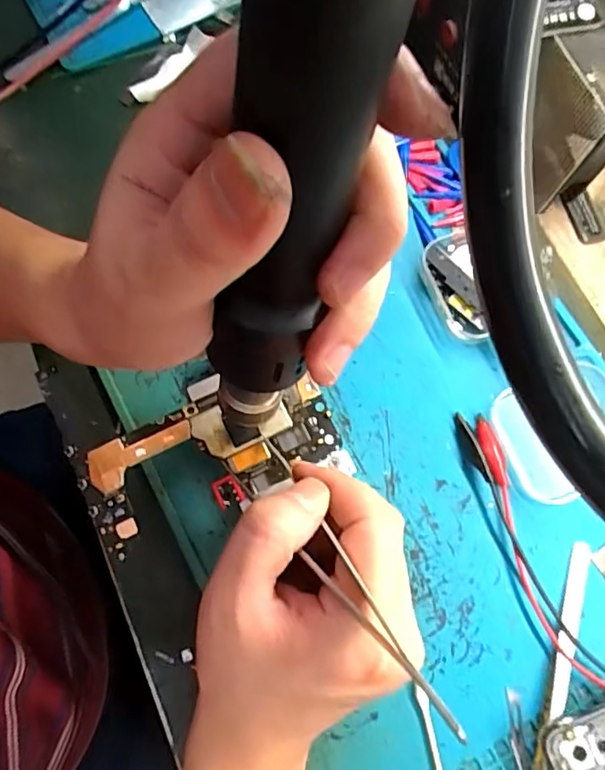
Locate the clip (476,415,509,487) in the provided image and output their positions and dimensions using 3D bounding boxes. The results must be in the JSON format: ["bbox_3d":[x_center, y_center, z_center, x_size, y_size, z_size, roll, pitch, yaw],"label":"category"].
[{"bbox_3d":[0.100,0.035,0.297,0.011,0.005,0.038,-18,74,-5],"label":"clip"}]

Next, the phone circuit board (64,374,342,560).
[{"bbox_3d":[-0.046,0.031,0.272,0.122,0.009,0.059,-26,78,-9],"label":"phone circuit board"}]

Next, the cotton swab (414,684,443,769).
[{"bbox_3d":[0.062,0.176,0.259,0.006,0.004,0.069,-11,74,-3],"label":"cotton swab"}]

